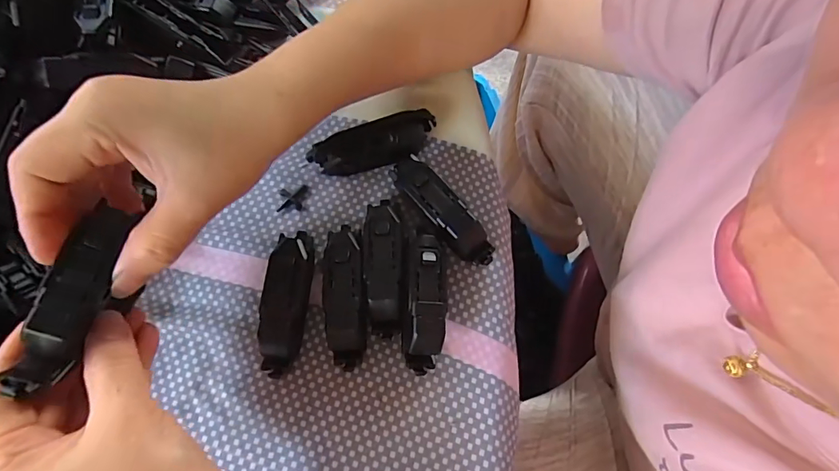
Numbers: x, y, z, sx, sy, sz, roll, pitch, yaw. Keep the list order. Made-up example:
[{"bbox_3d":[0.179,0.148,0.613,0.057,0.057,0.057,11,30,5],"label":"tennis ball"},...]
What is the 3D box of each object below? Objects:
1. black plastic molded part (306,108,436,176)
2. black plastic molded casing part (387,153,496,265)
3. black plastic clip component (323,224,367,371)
[{"bbox_3d":[-0.027,-0.055,0.281,0.078,0.019,0.027,-19,75,-5],"label":"black plastic molded part"},{"bbox_3d":[0.013,-0.014,0.265,0.021,0.017,0.076,-39,77,-10],"label":"black plastic molded casing part"},{"bbox_3d":[-0.041,0.032,0.252,0.022,0.017,0.078,-5,74,-1],"label":"black plastic clip component"}]

